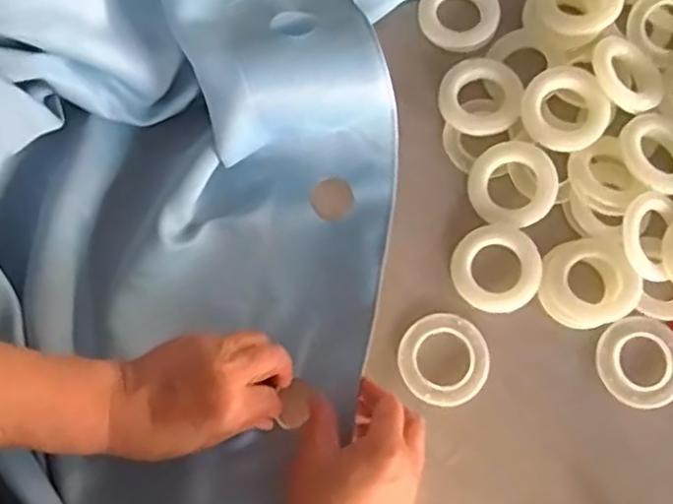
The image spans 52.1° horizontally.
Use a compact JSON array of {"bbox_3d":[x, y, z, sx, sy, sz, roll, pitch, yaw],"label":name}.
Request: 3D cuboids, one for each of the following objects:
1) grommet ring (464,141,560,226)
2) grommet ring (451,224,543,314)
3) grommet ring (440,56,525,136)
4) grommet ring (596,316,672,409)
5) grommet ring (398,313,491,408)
[{"bbox_3d":[0.145,-0.055,0.565,0.068,0.018,0.069,0,76,-2],"label":"grommet ring"},{"bbox_3d":[0.129,0.014,0.552,0.068,0.013,0.068,0,76,-2],"label":"grommet ring"},{"bbox_3d":[0.123,-0.135,0.583,0.066,0.018,0.073,6,76,0],"label":"grommet ring"},{"bbox_3d":[0.241,0.087,0.541,0.069,0.010,0.067,0,76,-2],"label":"grommet ring"},{"bbox_3d":[0.085,0.084,0.538,0.070,0.007,0.069,0,76,-2],"label":"grommet ring"}]

